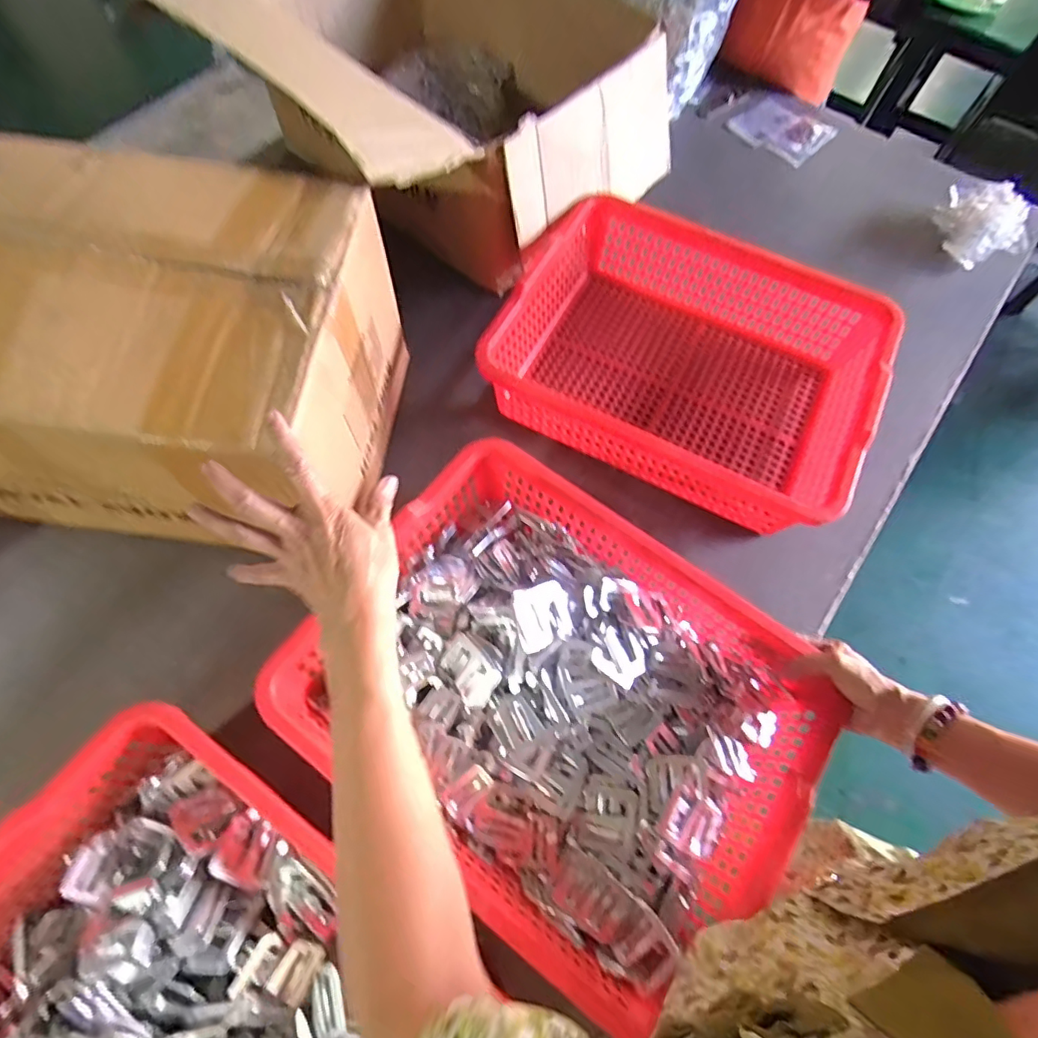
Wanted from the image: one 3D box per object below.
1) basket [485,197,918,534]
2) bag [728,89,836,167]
[{"bbox_3d":[0.226,-0.212,0.750,0.468,0.137,0.366,28,68,10],"label":"basket"},{"bbox_3d":[0.511,-0.746,1.024,0.162,0.038,0.169,40,68,11],"label":"bag"}]

